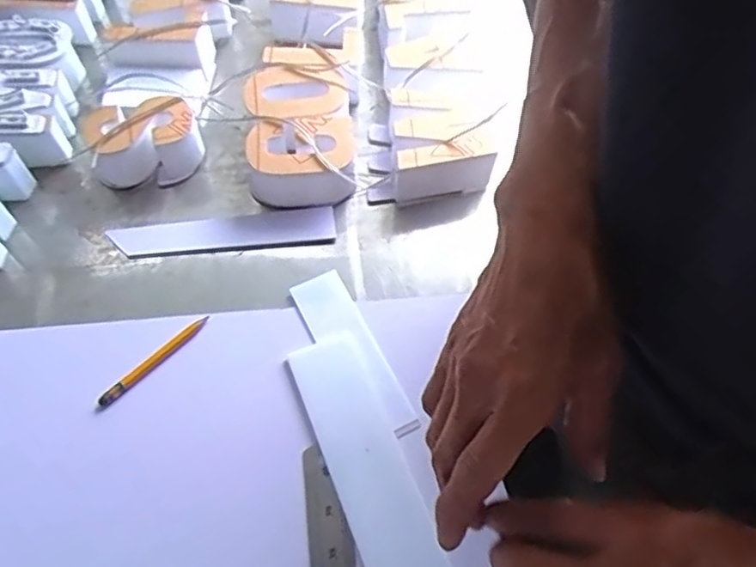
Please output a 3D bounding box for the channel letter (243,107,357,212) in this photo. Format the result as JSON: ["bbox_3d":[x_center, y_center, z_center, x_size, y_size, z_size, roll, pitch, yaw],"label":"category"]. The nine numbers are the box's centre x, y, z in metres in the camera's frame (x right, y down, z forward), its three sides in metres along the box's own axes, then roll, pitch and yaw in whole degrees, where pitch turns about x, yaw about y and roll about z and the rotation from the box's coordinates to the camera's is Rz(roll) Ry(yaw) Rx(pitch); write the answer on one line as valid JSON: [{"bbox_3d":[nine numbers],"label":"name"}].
[{"bbox_3d":[-0.062,-0.097,0.526,0.086,0.046,0.065,-3,61,-3],"label":"channel letter"}]

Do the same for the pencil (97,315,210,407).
[{"bbox_3d":[-0.158,0.052,0.458,0.009,0.007,0.091,39,67,18],"label":"pencil"}]

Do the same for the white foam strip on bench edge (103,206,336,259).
[{"bbox_3d":[-0.122,-0.039,0.521,0.171,0.008,0.034,-6,61,-5],"label":"white foam strip on bench edge"}]

